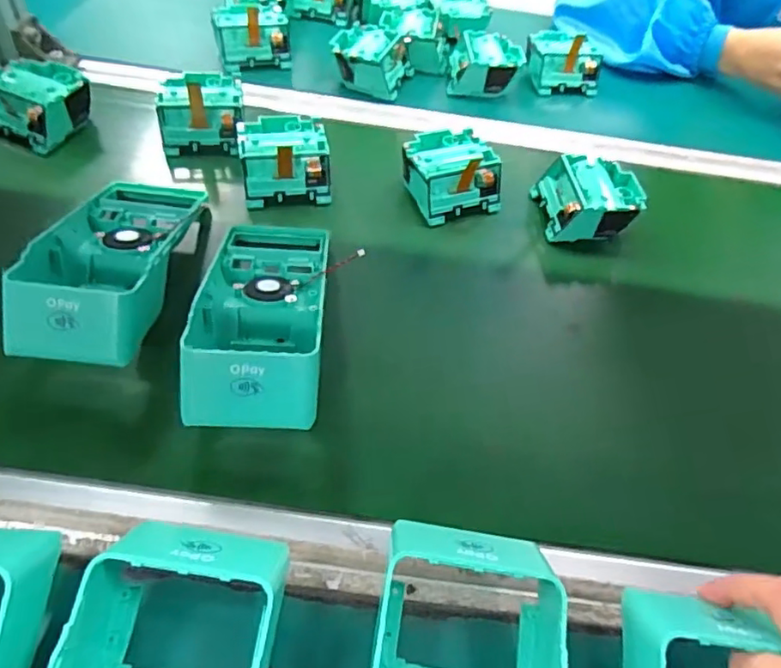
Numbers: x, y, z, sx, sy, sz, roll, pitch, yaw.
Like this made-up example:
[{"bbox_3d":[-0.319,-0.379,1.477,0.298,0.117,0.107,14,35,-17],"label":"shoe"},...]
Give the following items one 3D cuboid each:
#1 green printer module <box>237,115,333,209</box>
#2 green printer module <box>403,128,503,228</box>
[{"bbox_3d":[-0.093,-0.153,0.515,0.078,0.047,0.081,-9,51,-15],"label":"green printer module"},{"bbox_3d":[0.052,-0.142,0.521,0.078,0.049,0.068,-15,53,-19],"label":"green printer module"}]

